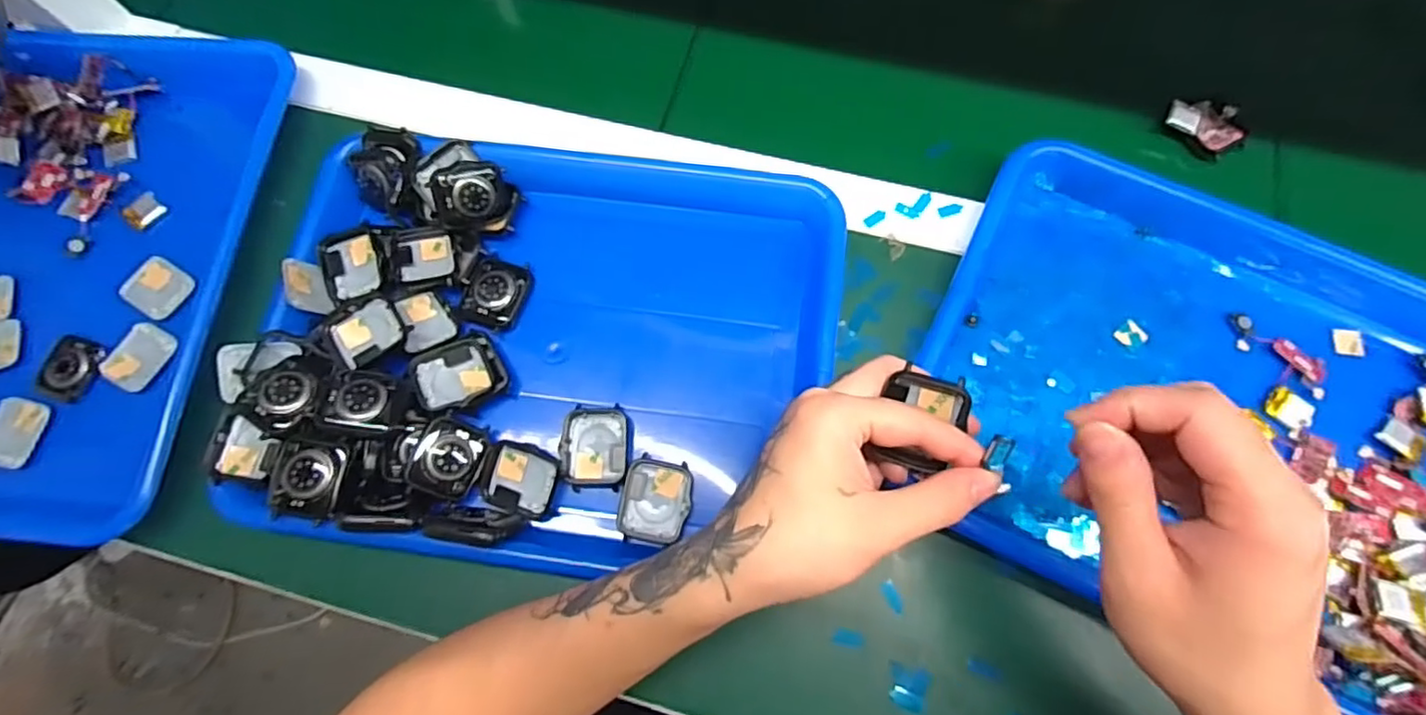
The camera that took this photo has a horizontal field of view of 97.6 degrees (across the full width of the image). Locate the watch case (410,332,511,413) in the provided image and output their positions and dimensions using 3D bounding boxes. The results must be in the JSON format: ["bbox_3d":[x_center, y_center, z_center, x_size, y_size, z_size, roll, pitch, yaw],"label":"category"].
[{"bbox_3d":[-0.148,0.009,0.366,0.049,0.010,0.039,-27,73,-22],"label":"watch case"}]

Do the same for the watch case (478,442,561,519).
[{"bbox_3d":[-0.108,0.068,0.353,0.042,0.017,0.038,19,76,7],"label":"watch case"}]

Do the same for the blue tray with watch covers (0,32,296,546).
[{"bbox_3d":[-0.442,-0.065,0.416,0.269,0.041,0.349,3,74,3],"label":"blue tray with watch covers"}]

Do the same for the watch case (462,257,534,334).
[{"bbox_3d":[-0.136,-0.040,0.395,0.034,0.015,0.045,18,76,7],"label":"watch case"}]

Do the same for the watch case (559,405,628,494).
[{"bbox_3d":[-0.068,0.052,0.363,0.038,0.017,0.046,-4,74,1],"label":"watch case"}]

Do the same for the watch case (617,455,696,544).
[{"bbox_3d":[-0.032,0.081,0.354,0.038,0.018,0.045,12,75,5],"label":"watch case"}]

